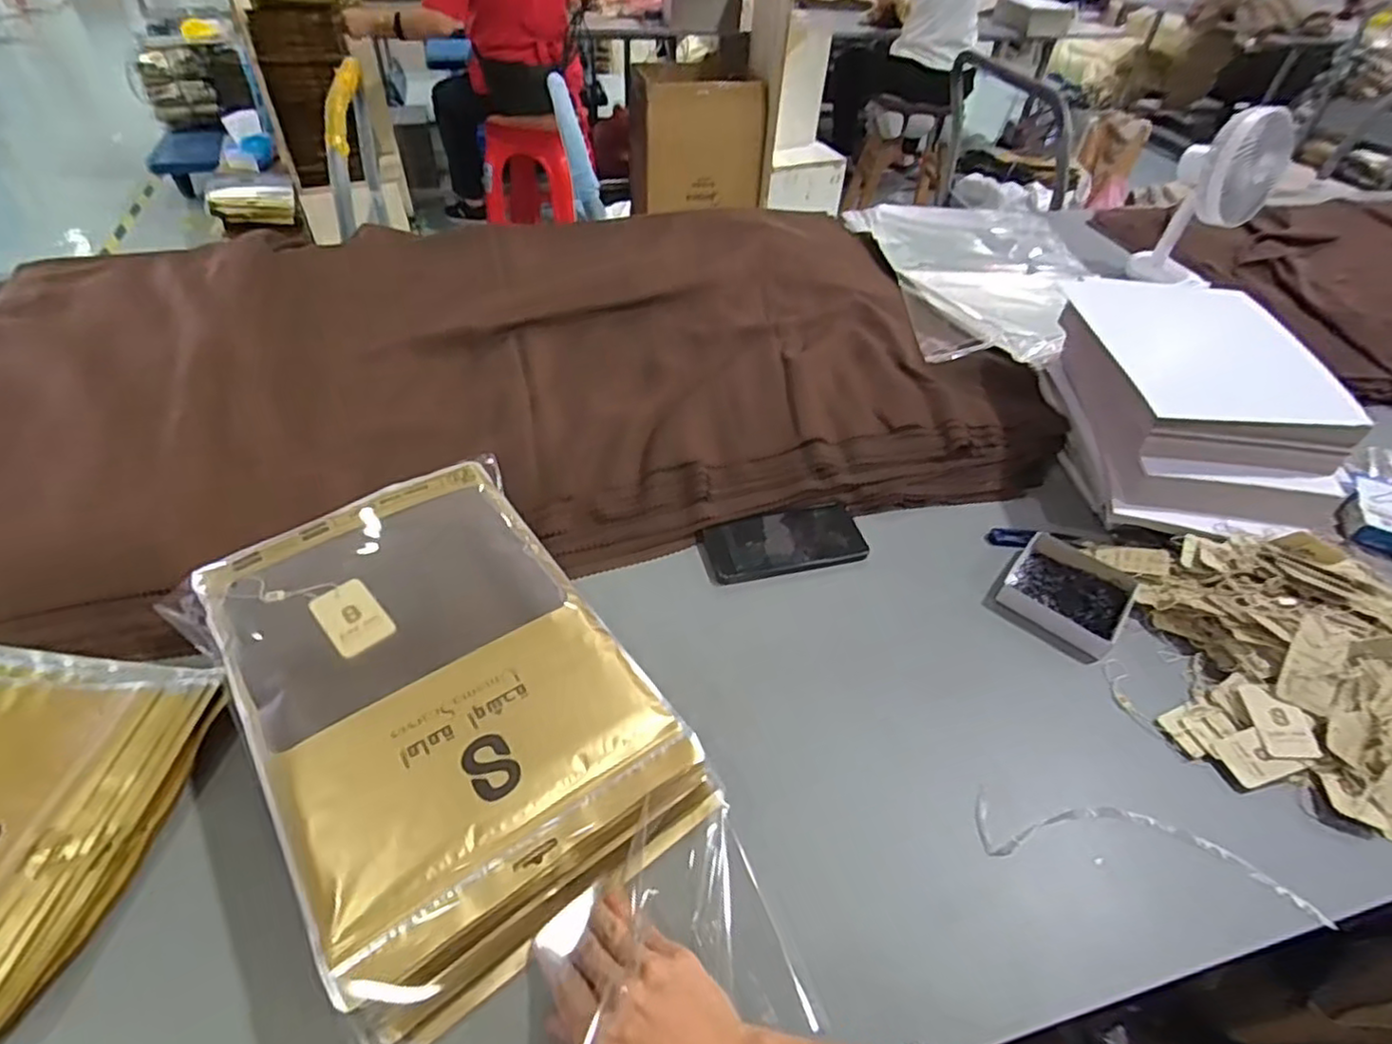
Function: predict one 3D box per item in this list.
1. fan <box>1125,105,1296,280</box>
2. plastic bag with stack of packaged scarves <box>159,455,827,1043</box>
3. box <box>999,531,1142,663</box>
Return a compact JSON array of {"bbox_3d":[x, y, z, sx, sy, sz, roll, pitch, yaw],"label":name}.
[{"bbox_3d":[0.820,-0.518,1.062,0.134,0.236,0.130,30,51,22],"label":"fan"},{"bbox_3d":[-0.156,0.168,0.485,0.251,0.106,0.473,-28,54,-28],"label":"plastic bag with stack of packaged scarves"},{"bbox_3d":[0.378,0.069,0.681,0.106,0.025,0.126,34,53,25],"label":"box"}]

